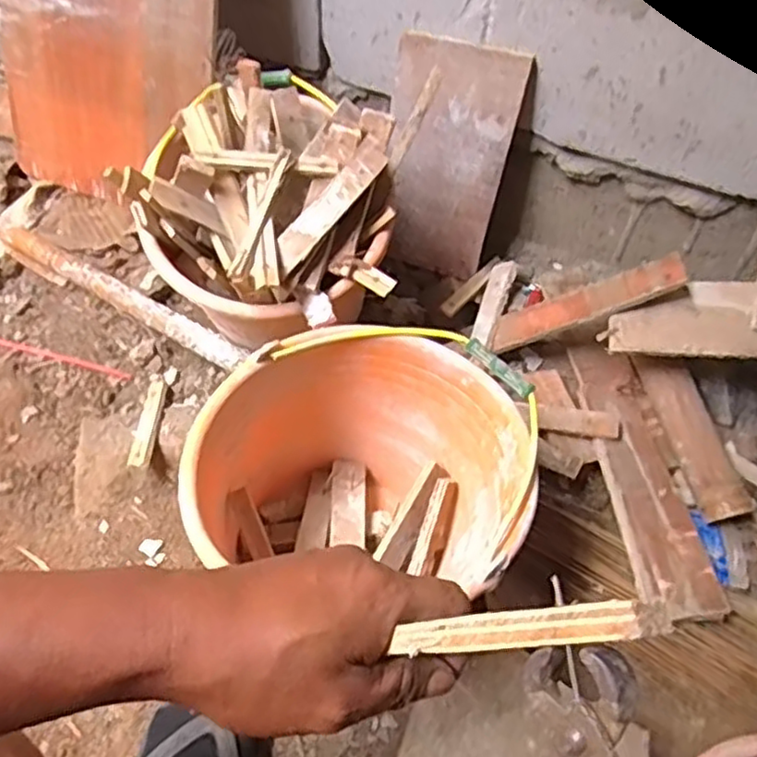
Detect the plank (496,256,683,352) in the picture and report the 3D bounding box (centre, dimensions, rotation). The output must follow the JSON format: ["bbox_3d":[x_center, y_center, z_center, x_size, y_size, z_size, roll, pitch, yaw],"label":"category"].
[{"bbox_3d":[0.260,-0.095,0.877,0.246,0.015,0.053,-20,51,29],"label":"plank"}]

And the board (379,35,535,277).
[{"bbox_3d":[0.088,-0.287,0.929,0.161,0.310,0.016,17,38,8],"label":"board"}]

